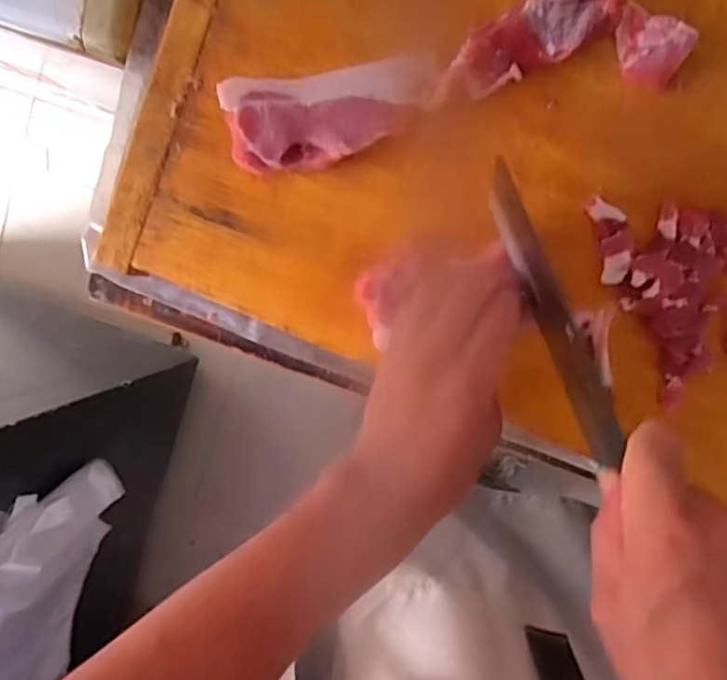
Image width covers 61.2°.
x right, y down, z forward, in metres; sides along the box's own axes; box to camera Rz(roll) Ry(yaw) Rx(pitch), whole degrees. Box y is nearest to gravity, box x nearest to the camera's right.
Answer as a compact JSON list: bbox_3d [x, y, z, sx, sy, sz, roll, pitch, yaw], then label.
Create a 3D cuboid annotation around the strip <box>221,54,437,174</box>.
[{"bbox_3d":[-0.018,-0.145,0.396,0.137,0.042,0.058,-8,96,10],"label":"strip"}]

